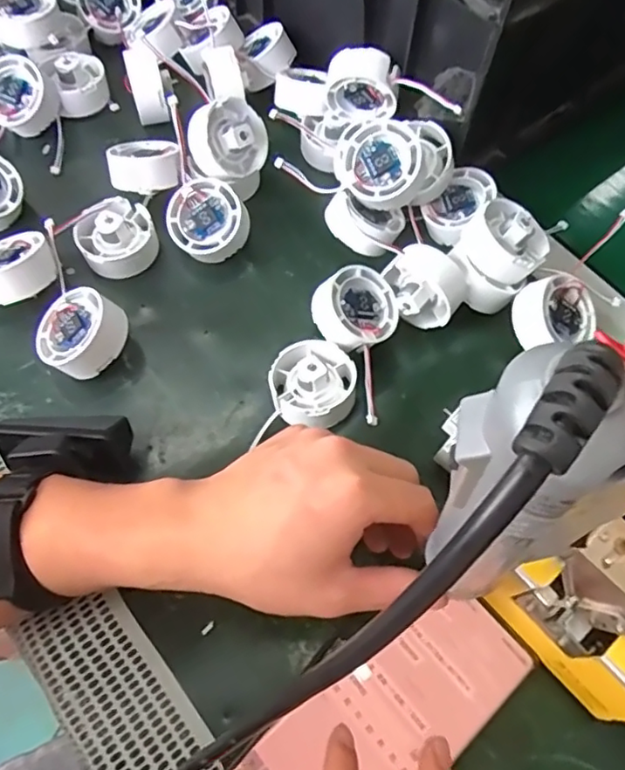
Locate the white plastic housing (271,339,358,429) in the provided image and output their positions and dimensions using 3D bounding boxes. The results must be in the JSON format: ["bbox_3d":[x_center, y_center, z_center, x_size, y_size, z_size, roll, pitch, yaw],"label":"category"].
[{"bbox_3d":[0.000,-0.002,0.377,0.053,0.029,0.057,0,64,-1],"label":"white plastic housing"}]

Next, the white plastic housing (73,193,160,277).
[{"bbox_3d":[-0.141,-0.106,0.429,0.053,0.040,0.052,-19,66,-10],"label":"white plastic housing"}]

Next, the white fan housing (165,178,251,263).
[{"bbox_3d":[-0.075,-0.119,0.427,0.053,0.025,0.054,-38,85,6],"label":"white fan housing"}]

